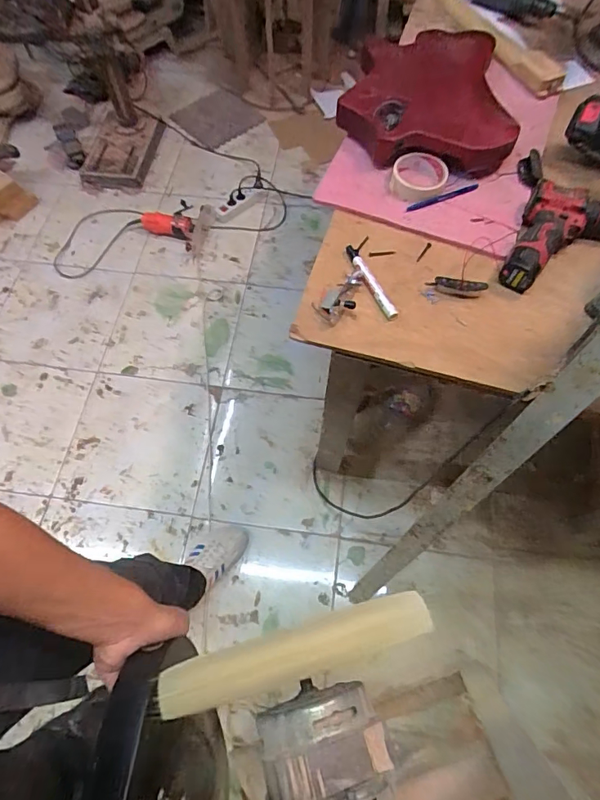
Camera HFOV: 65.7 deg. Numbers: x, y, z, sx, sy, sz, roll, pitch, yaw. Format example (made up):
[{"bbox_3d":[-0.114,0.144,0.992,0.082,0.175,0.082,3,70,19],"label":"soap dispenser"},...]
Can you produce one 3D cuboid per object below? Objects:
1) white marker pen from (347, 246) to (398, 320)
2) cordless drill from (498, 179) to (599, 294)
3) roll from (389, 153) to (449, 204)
[{"bbox_3d":[0.105,-0.178,0.690,0.016,0.015,0.143,-21,66,-9],"label":"white marker pen"},{"bbox_3d":[0.399,-0.233,0.695,0.153,0.053,0.192,28,67,13],"label":"cordless drill"},{"bbox_3d":[0.194,-0.363,0.763,0.088,0.031,0.085,0,64,1],"label":"roll"}]

